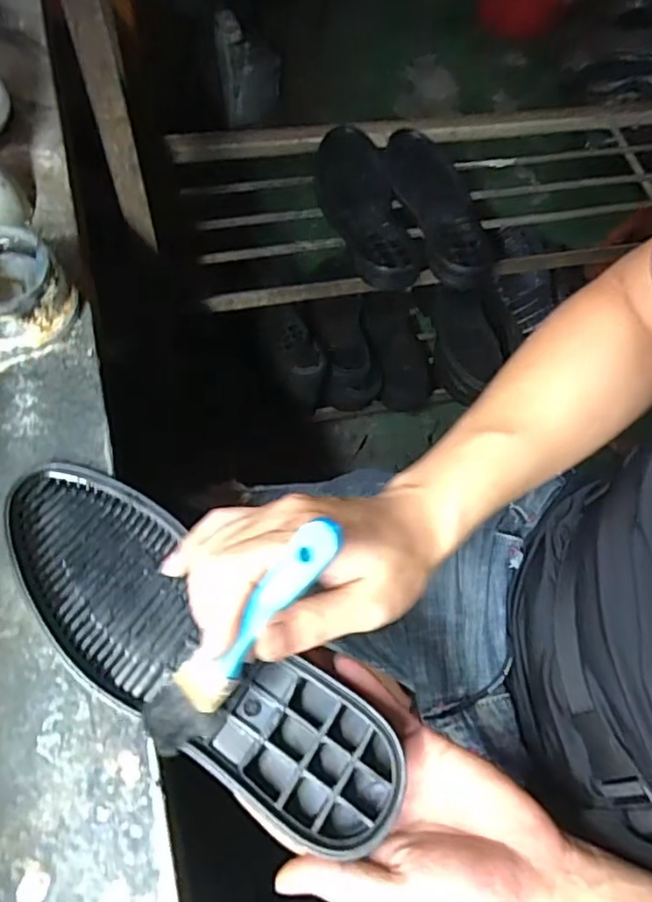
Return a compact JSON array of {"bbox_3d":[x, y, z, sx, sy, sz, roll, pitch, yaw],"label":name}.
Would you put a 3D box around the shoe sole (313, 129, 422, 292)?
[{"bbox_3d":[0.051,-0.344,0.818,0.112,0.051,0.313,-7,66,-9],"label":"shoe sole"}]

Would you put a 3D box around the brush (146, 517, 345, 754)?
[{"bbox_3d":[-0.044,0.094,0.291,0.031,0.012,0.157,43,110,16],"label":"brush"}]

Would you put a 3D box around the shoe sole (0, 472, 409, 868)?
[{"bbox_3d":[-0.082,0.111,0.345,0.279,0.026,0.095,35,69,15],"label":"shoe sole"}]

